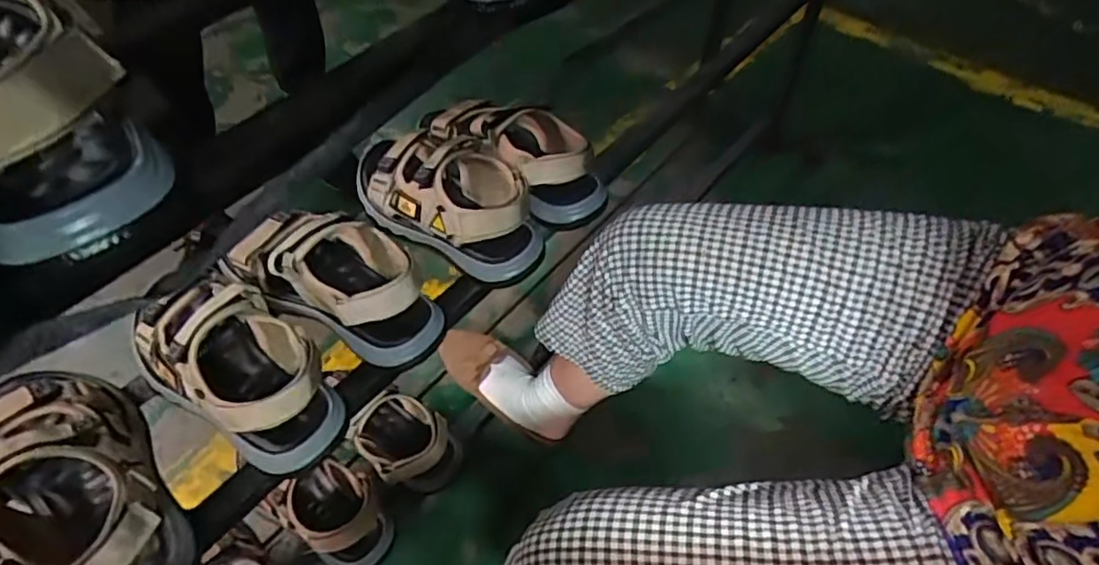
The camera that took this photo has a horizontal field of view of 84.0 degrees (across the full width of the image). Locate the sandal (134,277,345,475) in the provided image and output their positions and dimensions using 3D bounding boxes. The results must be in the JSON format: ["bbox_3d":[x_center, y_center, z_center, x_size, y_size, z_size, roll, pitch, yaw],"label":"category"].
[{"bbox_3d":[-0.289,0.075,0.566,0.222,0.096,0.108,30,58,21],"label":"sandal"}]

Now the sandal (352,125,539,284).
[{"bbox_3d":[-0.107,-0.098,0.710,0.243,0.085,0.121,31,59,21],"label":"sandal"}]

